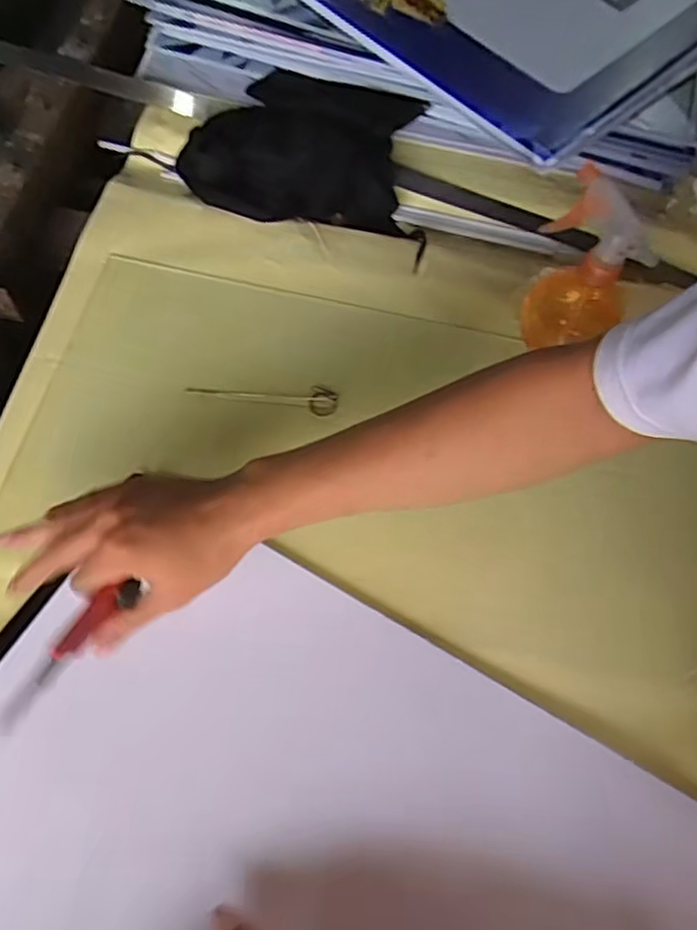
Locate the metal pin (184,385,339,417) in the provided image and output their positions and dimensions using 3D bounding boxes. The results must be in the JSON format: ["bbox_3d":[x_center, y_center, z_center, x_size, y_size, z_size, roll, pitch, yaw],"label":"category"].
[{"bbox_3d":[-0.076,-0.067,0.577,0.134,0.004,0.027,10,78,-1],"label":"metal pin"}]

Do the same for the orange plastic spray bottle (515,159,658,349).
[{"bbox_3d":[0.205,-0.165,0.551,0.083,0.157,0.052,24,66,5],"label":"orange plastic spray bottle"}]

